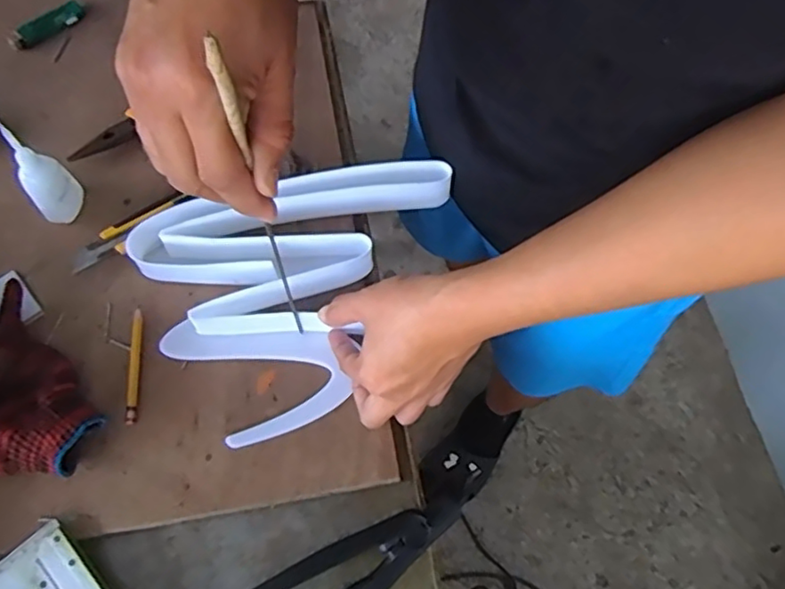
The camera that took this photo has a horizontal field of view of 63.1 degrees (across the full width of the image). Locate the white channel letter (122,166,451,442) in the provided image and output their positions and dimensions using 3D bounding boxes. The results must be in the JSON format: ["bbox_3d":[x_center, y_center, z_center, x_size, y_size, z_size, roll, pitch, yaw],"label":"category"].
[{"bbox_3d":[-0.062,-0.011,0.539,0.268,0.046,0.202,-21,68,-11],"label":"white channel letter"}]

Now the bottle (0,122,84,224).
[{"bbox_3d":[-0.300,-0.112,0.528,0.039,0.146,0.029,-39,72,-17],"label":"bottle"}]

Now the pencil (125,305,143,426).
[{"bbox_3d":[-0.211,0.057,0.523,0.011,0.010,0.096,-5,66,-4],"label":"pencil"}]

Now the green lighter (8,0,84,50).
[{"bbox_3d":[-0.364,-0.284,0.676,0.022,0.014,0.083,41,71,16],"label":"green lighter"}]

